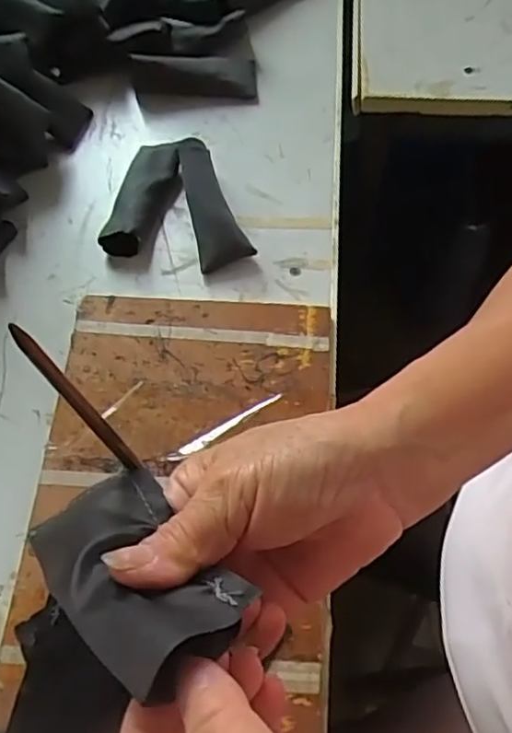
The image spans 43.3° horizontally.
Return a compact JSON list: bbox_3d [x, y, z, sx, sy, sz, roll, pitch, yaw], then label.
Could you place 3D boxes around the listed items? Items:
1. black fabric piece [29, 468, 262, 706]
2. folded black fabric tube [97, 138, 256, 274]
[{"bbox_3d":[-0.044,0.070,0.227,0.051,0.015,0.095,-36,38,-15],"label":"black fabric piece"},{"bbox_3d":[-0.053,-0.128,0.491,0.107,0.030,0.105,8,64,6],"label":"folded black fabric tube"}]

